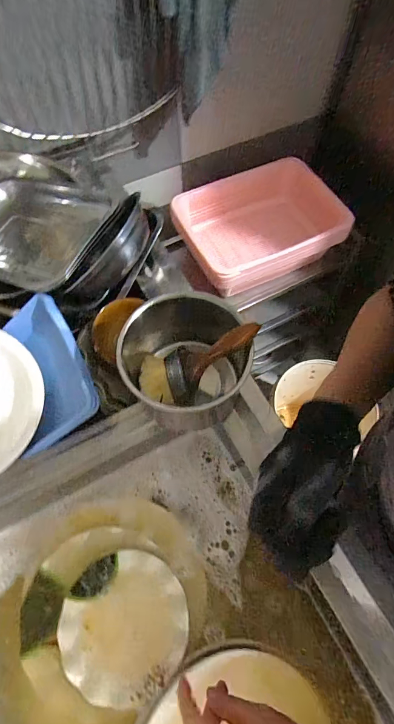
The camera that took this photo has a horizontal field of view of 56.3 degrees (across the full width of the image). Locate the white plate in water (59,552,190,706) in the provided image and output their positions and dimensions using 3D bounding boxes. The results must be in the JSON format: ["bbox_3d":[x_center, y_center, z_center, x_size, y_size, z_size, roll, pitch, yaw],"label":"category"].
[{"bbox_3d":[-0.091,0.330,0.468,0.157,0.013,0.154,0,64,1],"label":"white plate in water"}]

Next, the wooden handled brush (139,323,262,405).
[{"bbox_3d":[-0.002,0.000,0.454,0.176,0.029,0.079,-26,58,34],"label":"wooden handled brush"}]

